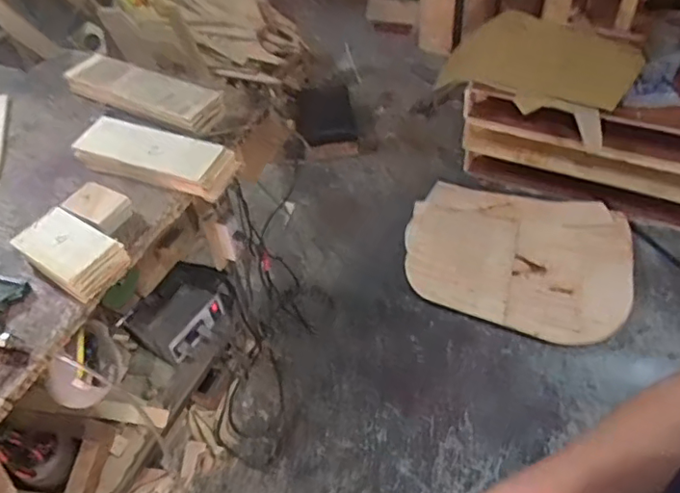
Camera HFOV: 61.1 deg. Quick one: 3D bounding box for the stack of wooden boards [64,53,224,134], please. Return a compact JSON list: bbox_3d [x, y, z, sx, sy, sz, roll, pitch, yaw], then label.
[{"bbox_3d":[-0.440,-0.343,1.253,0.395,0.052,0.116,19,53,20],"label":"stack of wooden boards"}]

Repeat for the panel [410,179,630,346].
[{"bbox_3d":[0.531,0.036,1.767,0.653,0.034,0.466,11,69,16],"label":"panel"}]

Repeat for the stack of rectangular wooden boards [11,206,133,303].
[{"bbox_3d":[-0.463,0.009,0.989,0.176,0.058,0.110,25,56,24],"label":"stack of rectangular wooden boards"}]

